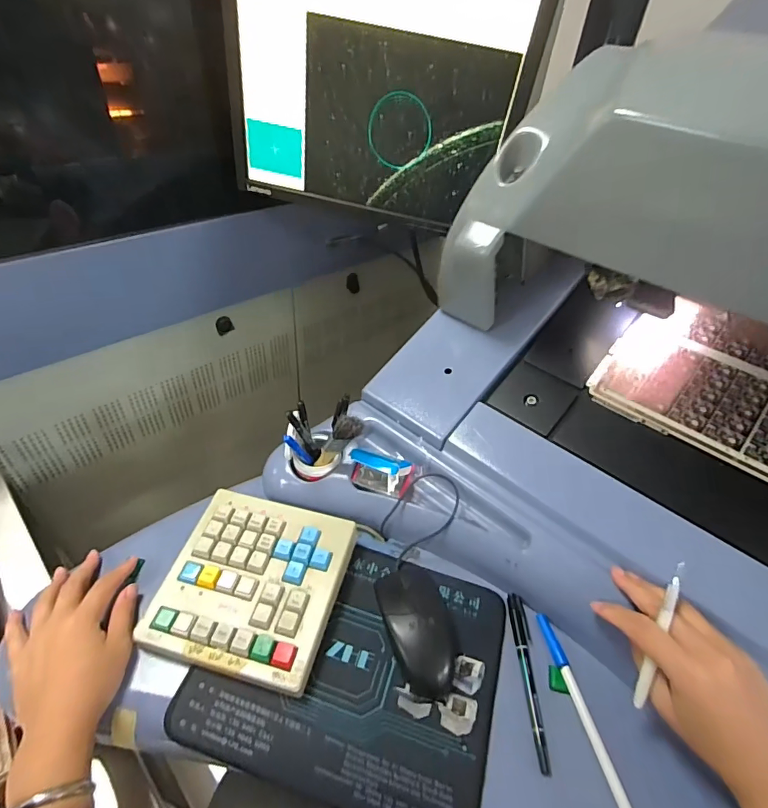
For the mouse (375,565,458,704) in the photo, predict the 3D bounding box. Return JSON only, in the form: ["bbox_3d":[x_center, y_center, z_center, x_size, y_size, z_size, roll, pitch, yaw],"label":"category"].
[{"bbox_3d":[0.036,0.206,0.424,0.065,0.029,0.105,-10,44,-17],"label":"mouse"}]

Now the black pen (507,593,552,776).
[{"bbox_3d":[0.131,0.242,0.414,0.017,0.010,0.140,3,41,-3],"label":"black pen"}]

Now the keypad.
[{"bbox_3d":[-0.124,0.165,0.442,0.160,0.029,0.162,14,42,9],"label":"keypad"}]

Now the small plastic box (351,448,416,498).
[{"bbox_3d":[-0.002,0.075,0.505,0.070,0.036,0.041,12,42,7],"label":"small plastic box"}]

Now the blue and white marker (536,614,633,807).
[{"bbox_3d":[0.170,0.262,0.394,0.013,0.009,0.160,-5,42,-12],"label":"blue and white marker"}]

